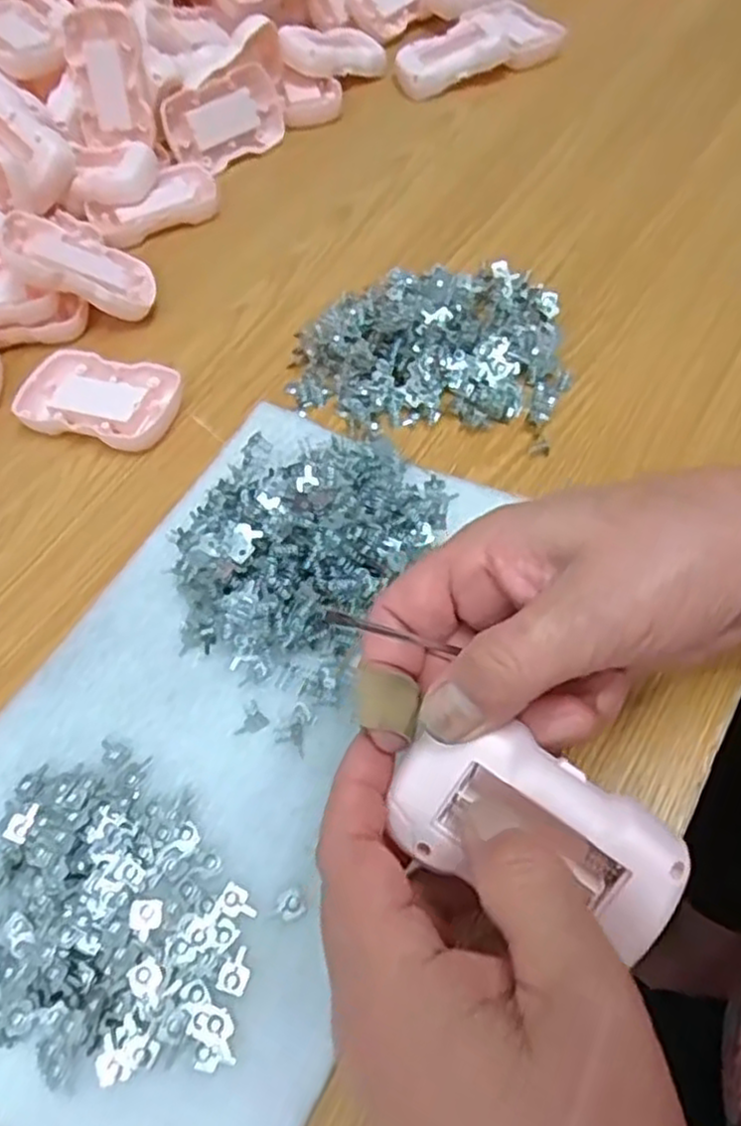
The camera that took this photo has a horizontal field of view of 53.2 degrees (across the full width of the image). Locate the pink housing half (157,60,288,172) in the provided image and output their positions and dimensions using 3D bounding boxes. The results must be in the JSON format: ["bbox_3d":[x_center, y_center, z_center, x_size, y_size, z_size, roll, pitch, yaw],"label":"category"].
[{"bbox_3d":[-0.109,-0.328,0.548,0.087,0.055,0.020,-36,46,-15],"label":"pink housing half"}]

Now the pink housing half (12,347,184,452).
[{"bbox_3d":[-0.152,-0.091,0.417,0.085,0.017,0.055,15,60,14],"label":"pink housing half"}]

